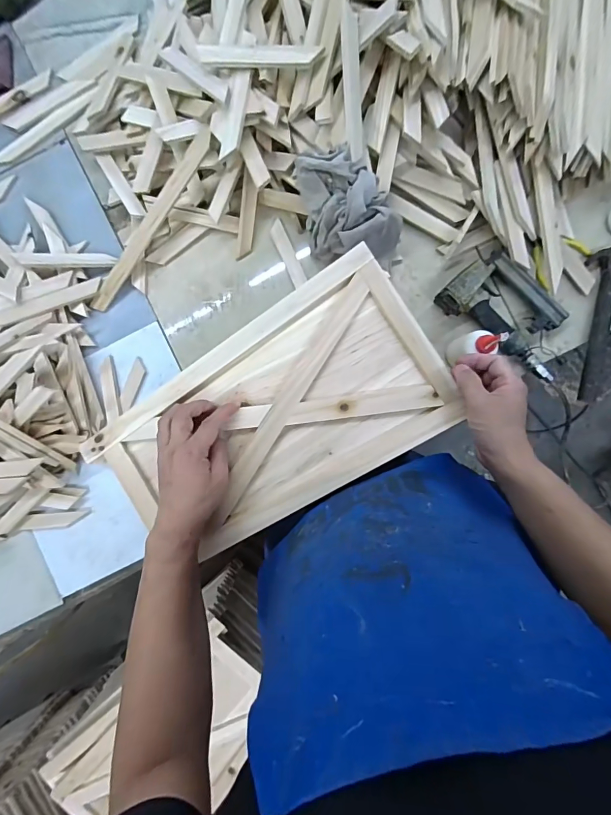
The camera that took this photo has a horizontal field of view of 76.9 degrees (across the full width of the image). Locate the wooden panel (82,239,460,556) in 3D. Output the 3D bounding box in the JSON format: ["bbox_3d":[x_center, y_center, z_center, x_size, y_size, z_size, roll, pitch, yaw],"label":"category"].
[{"bbox_3d":[-0.037,0.015,0.491,0.425,0.027,0.241,-34,90,3],"label":"wooden panel"}]

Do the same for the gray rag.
[{"bbox_3d":[0.075,-0.336,0.657,0.189,0.119,0.146,5,90,3],"label":"gray rag"}]

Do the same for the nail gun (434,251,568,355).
[{"bbox_3d":[0.345,-0.180,0.682,0.184,0.046,0.135,44,91,2],"label":"nail gun"}]

